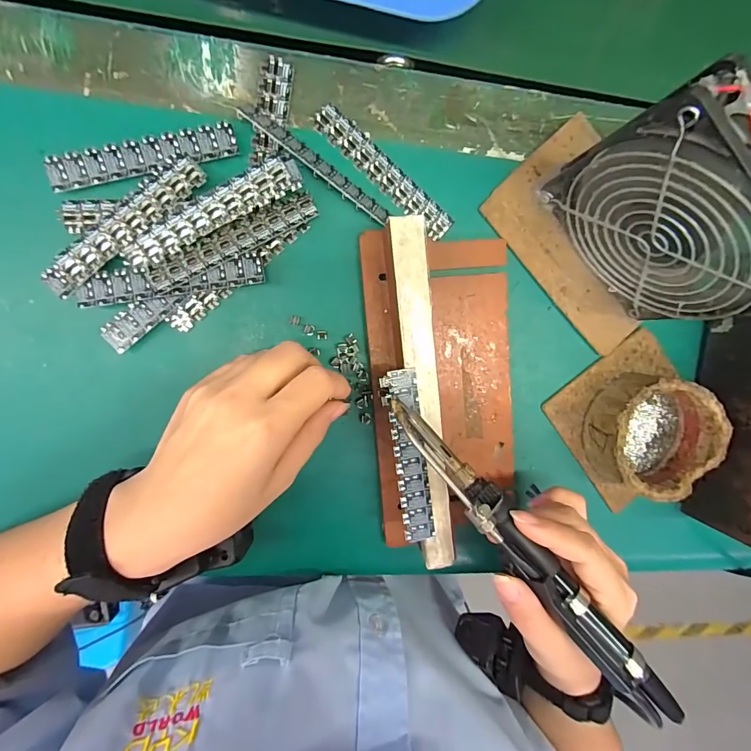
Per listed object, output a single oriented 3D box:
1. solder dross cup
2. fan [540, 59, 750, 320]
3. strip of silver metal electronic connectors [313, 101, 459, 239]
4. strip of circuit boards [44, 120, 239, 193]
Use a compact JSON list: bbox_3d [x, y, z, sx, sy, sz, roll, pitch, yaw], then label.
[{"bbox_3d":[0.197,0.043,0.287,0.081,0.039,0.080,-1,96,-7],"label":"solder dross cup"},{"bbox_3d":[0.164,-0.083,0.225,0.024,0.126,0.121,-43,99,-1],"label":"fan"},{"bbox_3d":[0.007,-0.133,0.263,0.109,0.004,0.021,42,90,-9],"label":"strip of silver metal electronic connectors"},{"bbox_3d":[-0.138,-0.132,0.241,0.106,0.012,0.020,-15,97,-5],"label":"strip of circuit boards"}]

